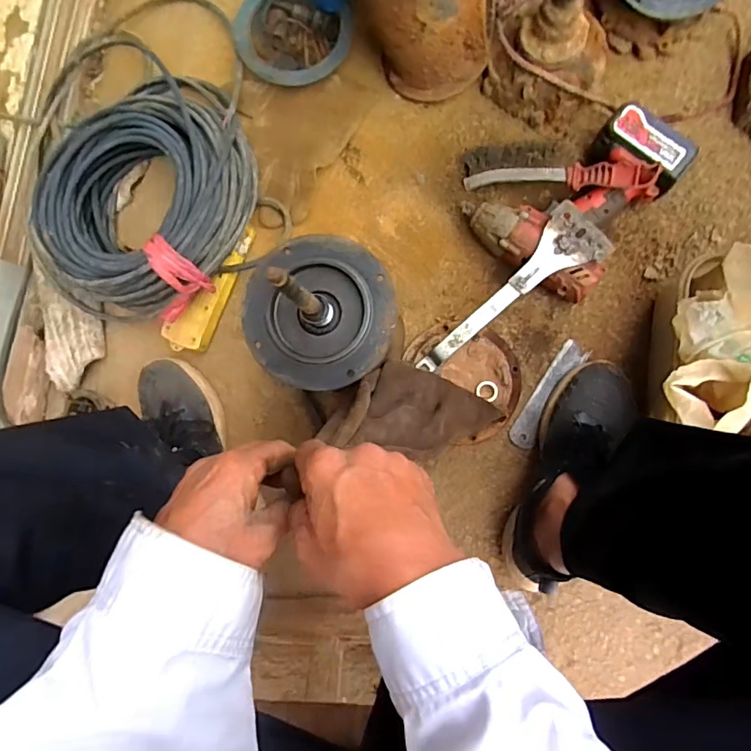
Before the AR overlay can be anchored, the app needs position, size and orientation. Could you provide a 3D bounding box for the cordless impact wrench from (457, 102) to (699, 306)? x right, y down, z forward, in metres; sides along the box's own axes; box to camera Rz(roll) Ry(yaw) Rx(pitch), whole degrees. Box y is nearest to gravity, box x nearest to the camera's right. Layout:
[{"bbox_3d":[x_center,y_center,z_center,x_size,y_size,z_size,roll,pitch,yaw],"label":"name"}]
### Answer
[{"bbox_3d":[0.249,-0.230,0.655,0.188,0.083,0.237,41,91,7],"label":"cordless impact wrench"}]

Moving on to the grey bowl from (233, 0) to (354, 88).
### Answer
[{"bbox_3d":[-0.115,-0.464,0.709,0.154,0.041,0.138,31,88,6],"label":"grey bowl"}]

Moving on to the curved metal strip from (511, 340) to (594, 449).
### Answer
[{"bbox_3d":[0.225,0.026,0.674,0.034,0.008,0.153,32,89,14],"label":"curved metal strip"}]

